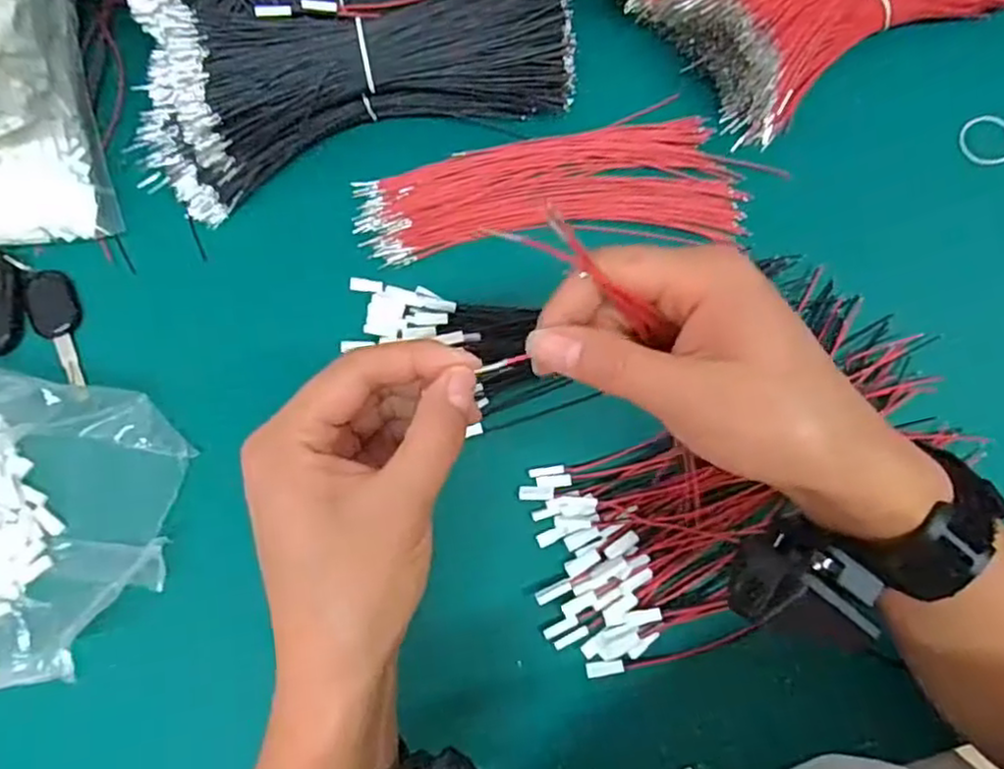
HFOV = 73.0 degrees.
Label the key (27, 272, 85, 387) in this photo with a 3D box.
[{"bbox_3d":[-0.264,-0.032,0.400,0.027,0.010,0.072,-11,77,-3],"label":"key"}]

